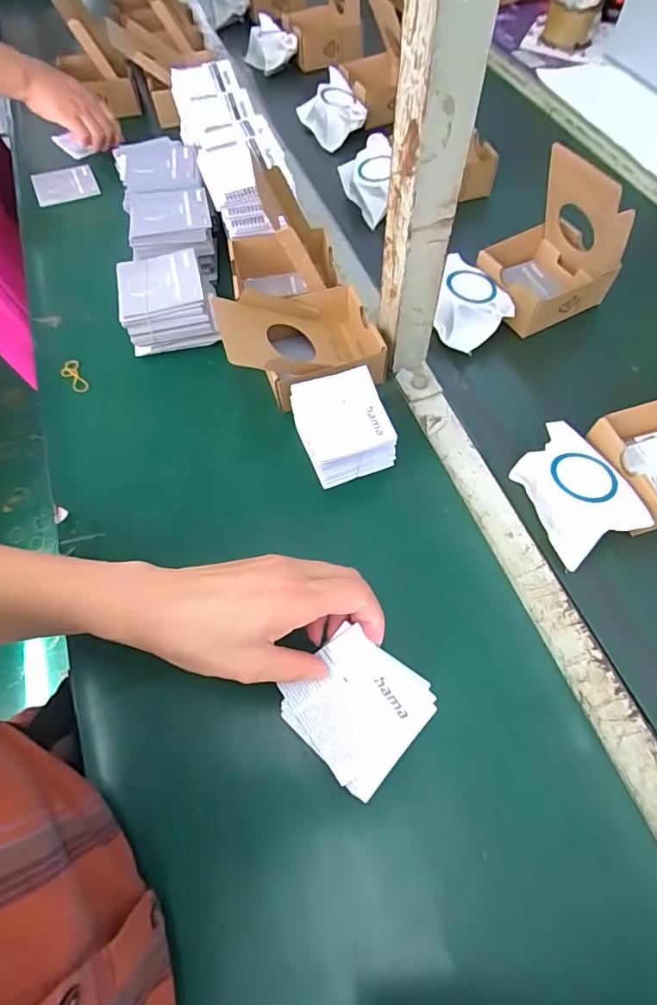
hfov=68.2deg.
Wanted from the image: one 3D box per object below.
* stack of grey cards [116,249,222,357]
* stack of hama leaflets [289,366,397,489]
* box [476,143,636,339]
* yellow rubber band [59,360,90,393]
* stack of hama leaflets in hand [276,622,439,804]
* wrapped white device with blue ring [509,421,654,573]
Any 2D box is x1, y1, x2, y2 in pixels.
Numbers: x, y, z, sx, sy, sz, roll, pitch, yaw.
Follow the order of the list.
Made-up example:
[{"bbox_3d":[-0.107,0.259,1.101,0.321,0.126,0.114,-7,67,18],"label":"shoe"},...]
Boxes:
[{"bbox_3d":[-0.171,-0.210,0.519,0.093,0.061,0.097,-15,64,-6],"label":"stack of grey cards"},{"bbox_3d":[0.012,-0.067,0.440,0.077,0.063,0.073,-16,64,-7],"label":"stack of hama leaflets"},{"bbox_3d":[0.235,-0.271,0.507,0.119,0.132,0.102,-25,65,-11],"label":"box"},{"bbox_3d":[-0.267,-0.134,0.513,0.021,0.009,0.041,-39,68,-17],"label":"yellow rubber band"},{"bbox_3d":[0.019,0.133,0.317,0.081,0.009,0.078,41,82,12],"label":"stack of hama leaflets in hand"},{"bbox_3d":[0.212,-0.010,0.422,0.071,0.034,0.119,-18,64,-8],"label":"wrapped white device with blue ring"}]

